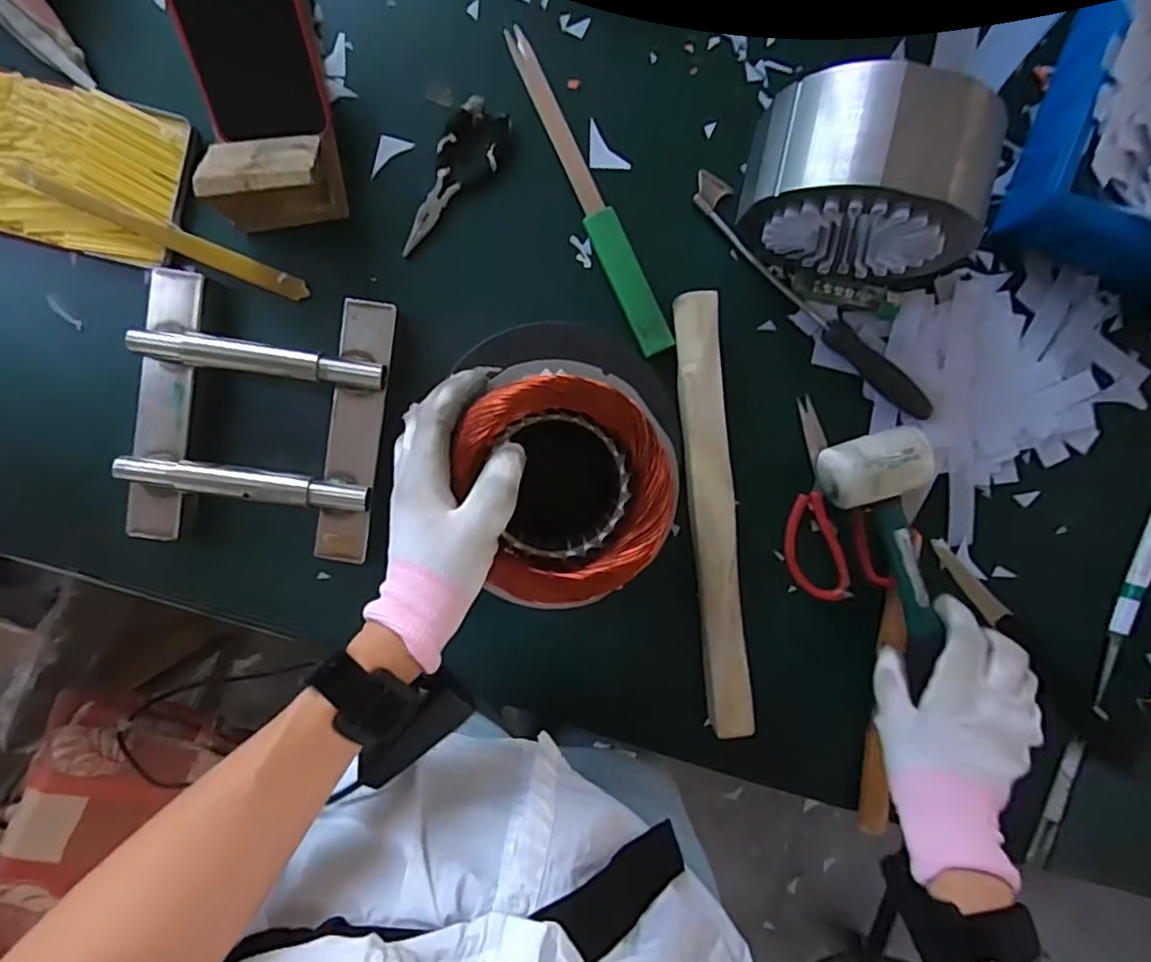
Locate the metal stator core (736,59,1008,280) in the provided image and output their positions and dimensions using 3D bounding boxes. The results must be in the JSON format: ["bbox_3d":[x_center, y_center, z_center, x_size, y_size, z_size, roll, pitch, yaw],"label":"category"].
[{"bbox_3d":[0.188,-0.198,0.415,0.153,0.147,0.083,12,92,-3],"label":"metal stator core"}]

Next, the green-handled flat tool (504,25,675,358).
[{"bbox_3d":[0.011,-0.223,0.476,0.026,0.008,0.266,-24,93,-1],"label":"green-handled flat tool"}]

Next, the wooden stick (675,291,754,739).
[{"bbox_3d":[0.105,0.027,0.477,0.032,0.036,0.330,-6,93,-2],"label":"wooden stick"}]

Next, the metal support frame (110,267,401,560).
[{"bbox_3d":[-0.234,-0.046,0.462,0.175,0.043,0.193,8,92,-3],"label":"metal support frame"}]

